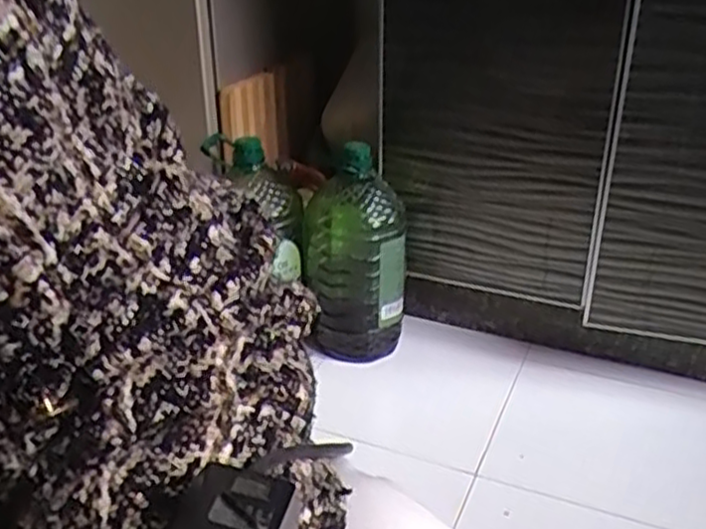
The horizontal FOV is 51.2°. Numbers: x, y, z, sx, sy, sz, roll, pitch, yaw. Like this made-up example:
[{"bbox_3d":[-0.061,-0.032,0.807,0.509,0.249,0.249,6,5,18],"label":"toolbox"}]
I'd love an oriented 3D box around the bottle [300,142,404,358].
[{"bbox_3d":[0.000,-0.014,1.135,0.152,0.323,0.140,-2,27,0],"label":"bottle"}]

